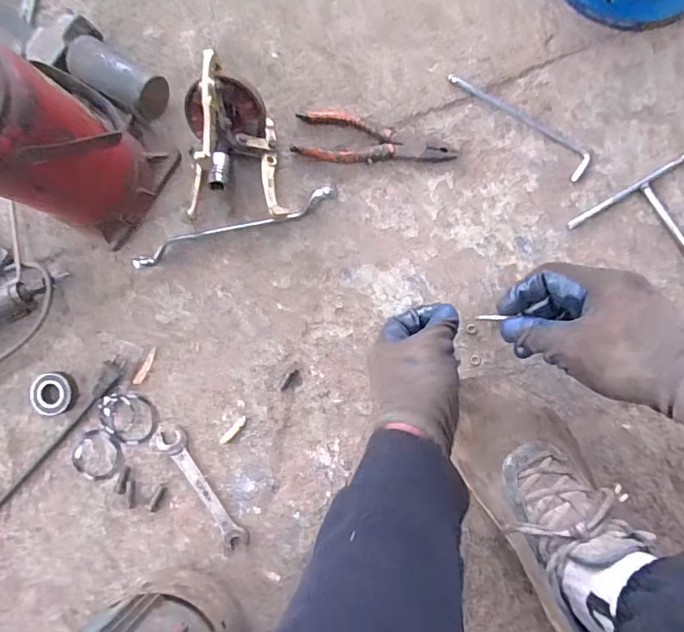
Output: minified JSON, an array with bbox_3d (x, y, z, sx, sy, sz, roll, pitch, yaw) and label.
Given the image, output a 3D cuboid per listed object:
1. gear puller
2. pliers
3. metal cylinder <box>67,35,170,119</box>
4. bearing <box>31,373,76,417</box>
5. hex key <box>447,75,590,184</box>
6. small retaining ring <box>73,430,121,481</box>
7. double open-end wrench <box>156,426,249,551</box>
[{"bbox_3d":[-0.123,-0.193,0.520,0.112,0.105,0.154,0,88,5],"label":"gear puller"},{"bbox_3d":[0.036,-0.199,0.554,0.185,0.015,0.057,14,89,5],"label":"pliers"},{"bbox_3d":[-0.263,-0.281,0.559,0.117,0.048,0.050,32,91,5],"label":"metal cylinder"},{"bbox_3d":[-0.348,0.094,0.572,0.052,0.021,0.050,0,88,5],"label":"bearing"},{"bbox_3d":[0.205,-0.226,0.542,0.186,0.007,0.034,42,92,5],"label":"hex key"},{"bbox_3d":[-0.293,0.166,0.568,0.060,0.007,0.060,0,88,5],"label":"small retaining ring"},{"bbox_3d":[-0.163,0.201,0.553,0.035,0.007,0.160,-34,86,3],"label":"double open-end wrench"}]

